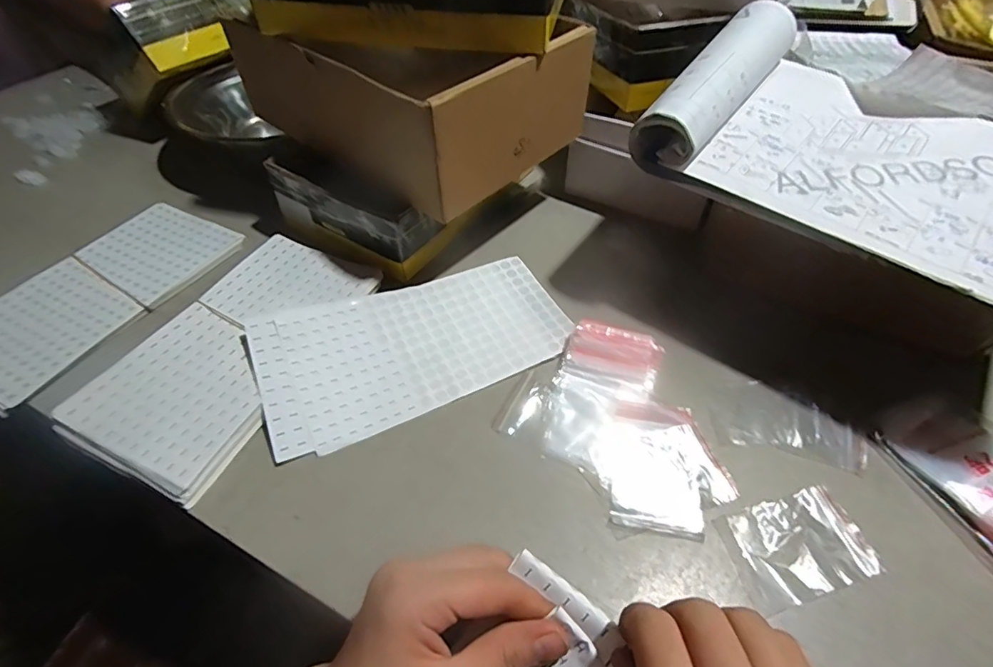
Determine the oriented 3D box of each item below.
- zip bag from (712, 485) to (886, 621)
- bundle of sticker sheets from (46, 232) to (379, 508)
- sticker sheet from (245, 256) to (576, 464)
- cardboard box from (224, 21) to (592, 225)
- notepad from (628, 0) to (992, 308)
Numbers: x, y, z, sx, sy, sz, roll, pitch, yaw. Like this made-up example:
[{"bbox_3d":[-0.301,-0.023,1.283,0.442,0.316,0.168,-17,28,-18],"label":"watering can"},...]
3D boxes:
[{"bbox_3d":[0.195,0.137,0.320,0.090,0.005,0.059,-13,51,-12],"label":"zip bag"},{"bbox_3d":[-0.214,0.011,0.408,0.134,0.021,0.233,22,52,16],"label":"bundle of sticker sheets"},{"bbox_3d":[-0.065,0.006,0.412,0.249,0.025,0.122,-20,53,-18],"label":"sticker sheet"},{"bbox_3d":[-0.085,-0.246,0.474,0.287,0.095,0.192,32,57,25],"label":"cardboard box"},{"bbox_3d":[0.295,-0.138,0.360,0.317,0.059,0.223,33,56,24],"label":"notepad"}]

